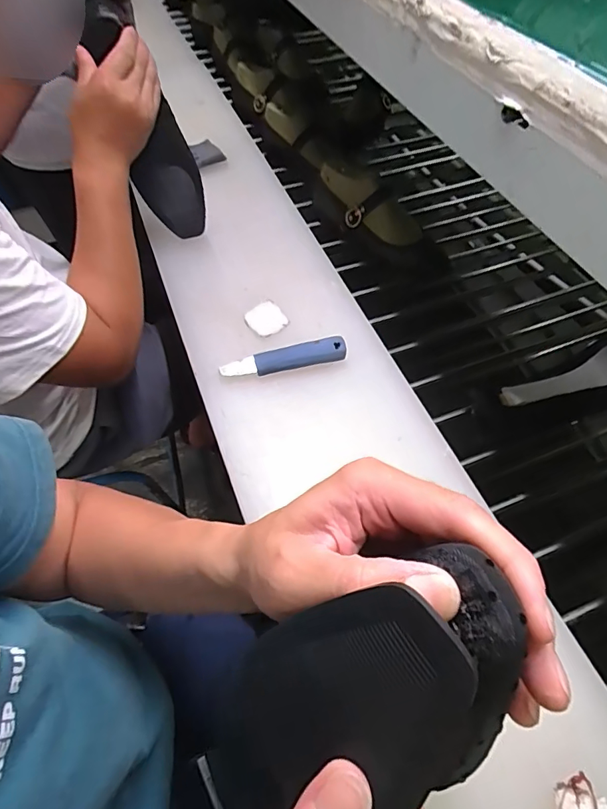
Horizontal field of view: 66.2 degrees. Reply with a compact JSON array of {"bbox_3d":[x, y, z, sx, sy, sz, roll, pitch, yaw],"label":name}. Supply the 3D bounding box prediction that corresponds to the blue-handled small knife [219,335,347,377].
[{"bbox_3d":[-0.024,-0.057,0.576,0.154,0.019,0.030,-11,57,-8],"label":"blue-handled small knife"}]

